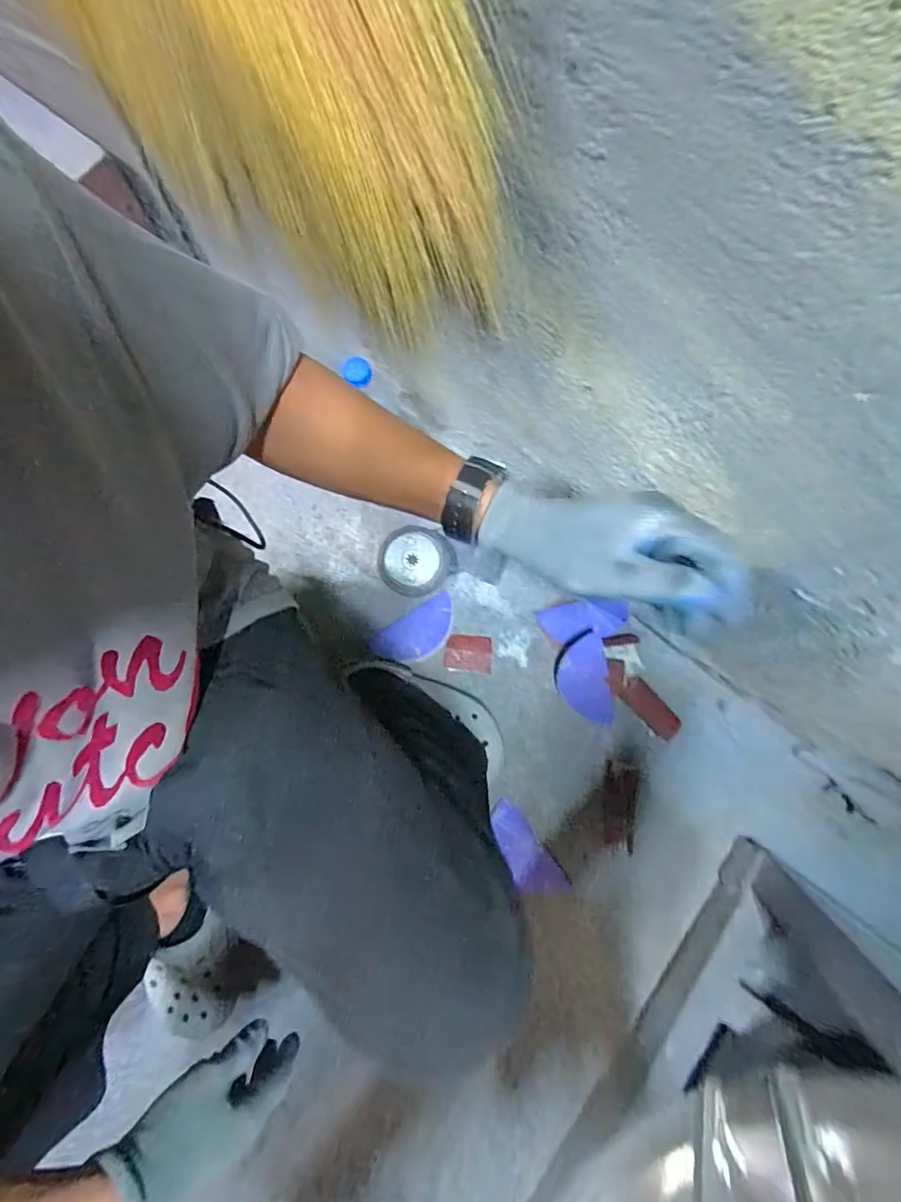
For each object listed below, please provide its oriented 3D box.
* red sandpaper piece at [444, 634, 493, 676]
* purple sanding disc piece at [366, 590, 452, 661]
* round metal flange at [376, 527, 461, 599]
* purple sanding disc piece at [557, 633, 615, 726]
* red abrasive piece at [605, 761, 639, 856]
[{"bbox_3d":[0.029,0.083,0.764,0.072,0.007,0.057,5,78,0],"label":"red sandpaper piece"},{"bbox_3d":[-0.053,0.051,0.761,0.142,0.004,0.070,-32,84,-6],"label":"purple sanding disc piece"},{"bbox_3d":[-0.054,-0.061,0.771,0.121,0.026,0.105,12,78,1],"label":"round metal flange"},{"bbox_3d":[0.199,0.119,0.736,0.073,0.015,0.137,-7,99,21],"label":"purple sanding disc piece"},{"bbox_3d":[0.247,0.298,0.711,0.047,0.016,0.110,10,78,1],"label":"red abrasive piece"}]

